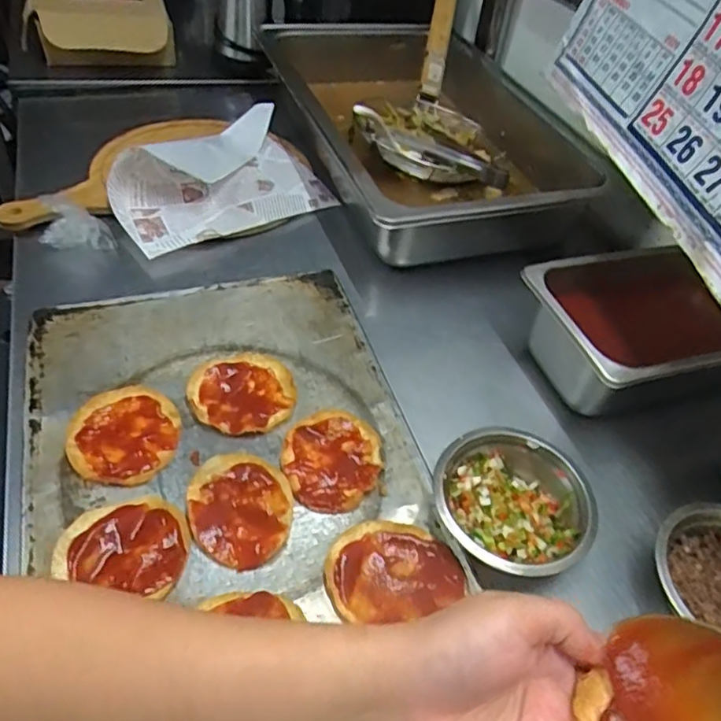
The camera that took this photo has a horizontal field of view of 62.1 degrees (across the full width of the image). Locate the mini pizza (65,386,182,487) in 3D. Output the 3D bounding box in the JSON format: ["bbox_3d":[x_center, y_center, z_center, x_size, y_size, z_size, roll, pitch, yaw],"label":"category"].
[{"bbox_3d":[-0.213,0.064,0.541,0.089,0.009,0.101,2,48,-7],"label":"mini pizza"}]

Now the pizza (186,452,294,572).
[{"bbox_3d":[-0.100,0.122,0.500,0.082,0.016,0.095,-5,49,-13],"label":"pizza"}]

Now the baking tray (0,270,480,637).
[{"bbox_3d":[-0.121,0.089,0.529,0.337,0.021,0.444,-10,50,-17],"label":"baking tray"}]

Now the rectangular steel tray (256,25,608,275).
[{"bbox_3d":[0.109,-0.339,0.888,0.366,0.118,0.543,-12,51,-19],"label":"rectangular steel tray"}]

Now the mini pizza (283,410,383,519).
[{"bbox_3d":[-0.025,0.089,0.540,0.087,0.011,0.097,2,48,-7],"label":"mini pizza"}]

